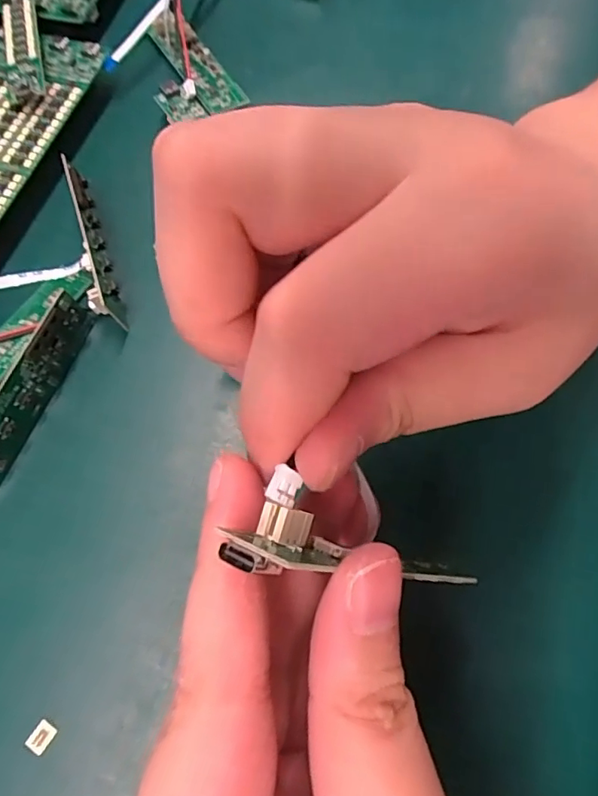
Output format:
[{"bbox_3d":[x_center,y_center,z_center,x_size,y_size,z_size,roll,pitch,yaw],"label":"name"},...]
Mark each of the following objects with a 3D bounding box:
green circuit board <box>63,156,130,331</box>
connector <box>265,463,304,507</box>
[{"bbox_3d":[-0.088,-0.066,0.229,0.010,0.021,0.082,-18,67,-6],"label":"green circuit board"},{"bbox_3d":[-0.003,0.016,0.099,0.006,0.004,0.007,22,69,7],"label":"connector"}]

